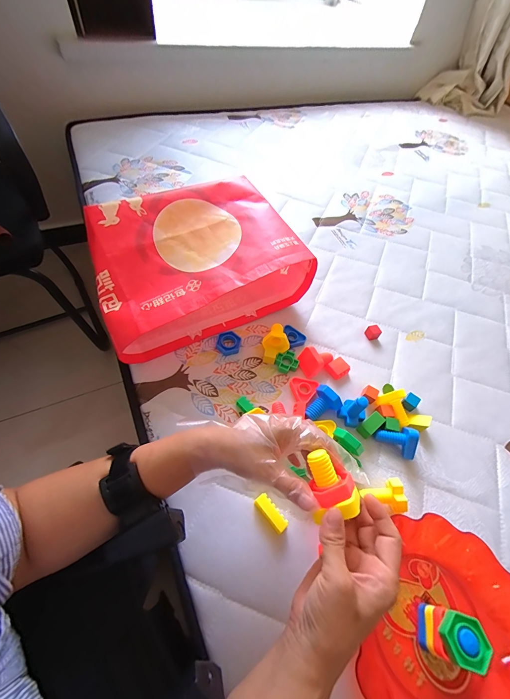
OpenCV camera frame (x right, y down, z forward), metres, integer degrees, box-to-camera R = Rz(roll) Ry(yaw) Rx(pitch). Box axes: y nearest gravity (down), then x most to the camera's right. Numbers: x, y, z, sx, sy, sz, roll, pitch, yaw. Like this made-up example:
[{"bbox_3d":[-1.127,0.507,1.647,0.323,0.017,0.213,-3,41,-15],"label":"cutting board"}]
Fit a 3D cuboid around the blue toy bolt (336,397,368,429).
[{"bbox_3d":[0.154,0.094,0.449,0.034,0.055,0.037,-38,69,-24],"label":"blue toy bolt"}]

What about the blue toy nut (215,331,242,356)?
[{"bbox_3d":[-0.047,-0.010,0.521,0.042,0.012,0.045,2,59,-3],"label":"blue toy nut"}]

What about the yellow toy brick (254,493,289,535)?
[{"bbox_3d":[0.021,0.212,0.379,0.019,0.015,0.048,-35,67,-23],"label":"yellow toy brick"}]

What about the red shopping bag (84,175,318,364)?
[{"bbox_3d":[-0.100,-0.154,0.529,0.360,0.138,0.219,-24,64,-18],"label":"red shopping bag"}]

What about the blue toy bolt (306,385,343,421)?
[{"bbox_3d":[0.106,0.087,0.456,0.043,0.035,0.052,39,64,18],"label":"blue toy bolt"}]

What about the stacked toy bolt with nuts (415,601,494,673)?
[{"bbox_3d":[0.214,0.309,0.317,0.047,0.054,0.042,13,59,3],"label":"stacked toy bolt with nuts"}]

